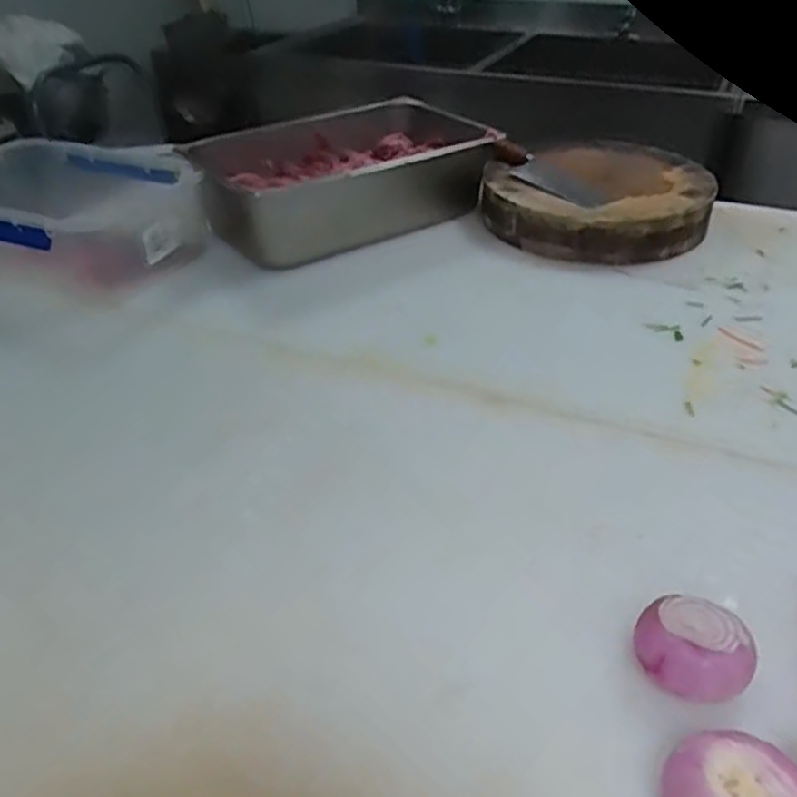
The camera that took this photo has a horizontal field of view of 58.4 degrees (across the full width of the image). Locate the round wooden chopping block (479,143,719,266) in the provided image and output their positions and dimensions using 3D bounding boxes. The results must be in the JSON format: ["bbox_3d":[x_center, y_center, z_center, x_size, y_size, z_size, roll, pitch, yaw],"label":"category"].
[{"bbox_3d":[0.349,-0.353,1.278,0.396,0.105,0.359,7,39,16],"label":"round wooden chopping block"}]

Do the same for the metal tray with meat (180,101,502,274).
[{"bbox_3d":[-0.106,-0.425,1.316,0.552,0.157,0.383,-28,45,-31],"label":"metal tray with meat"}]

